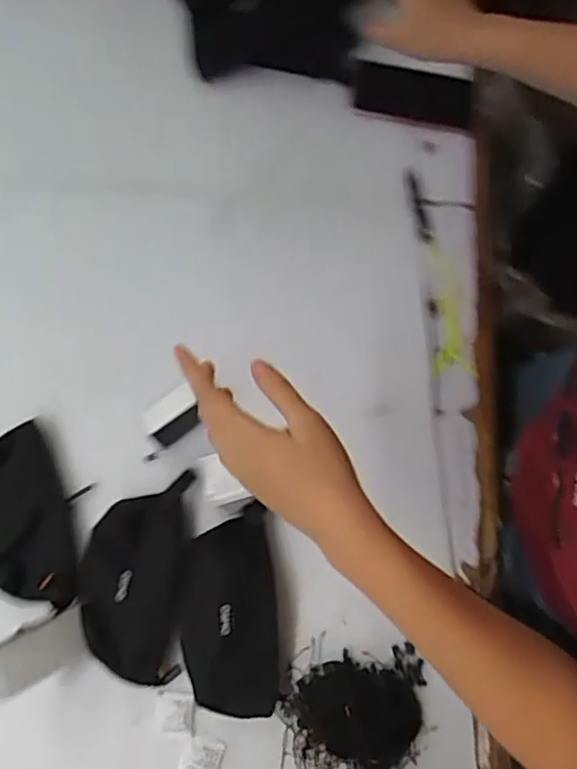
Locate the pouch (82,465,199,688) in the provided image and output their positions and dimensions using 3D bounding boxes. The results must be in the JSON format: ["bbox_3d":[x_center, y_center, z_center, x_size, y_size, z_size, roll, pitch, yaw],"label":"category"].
[{"bbox_3d":[-0.157,0.195,0.602,0.103,0.055,0.207,2,76,0],"label":"pouch"}]

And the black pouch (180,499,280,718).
[{"bbox_3d":[-0.061,0.232,0.596,0.091,0.044,0.198,-5,76,-2],"label":"black pouch"}]

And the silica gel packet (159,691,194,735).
[{"bbox_3d":[-0.112,0.328,0.584,0.036,0.012,0.036,1,76,0],"label":"silica gel packet"}]

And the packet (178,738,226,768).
[{"bbox_3d":[-0.086,0.371,0.574,0.040,0.004,0.039,15,76,3],"label":"packet"}]

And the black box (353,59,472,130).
[{"bbox_3d":[0.171,-0.390,0.788,0.174,0.026,0.063,1,77,-19],"label":"black box"}]

